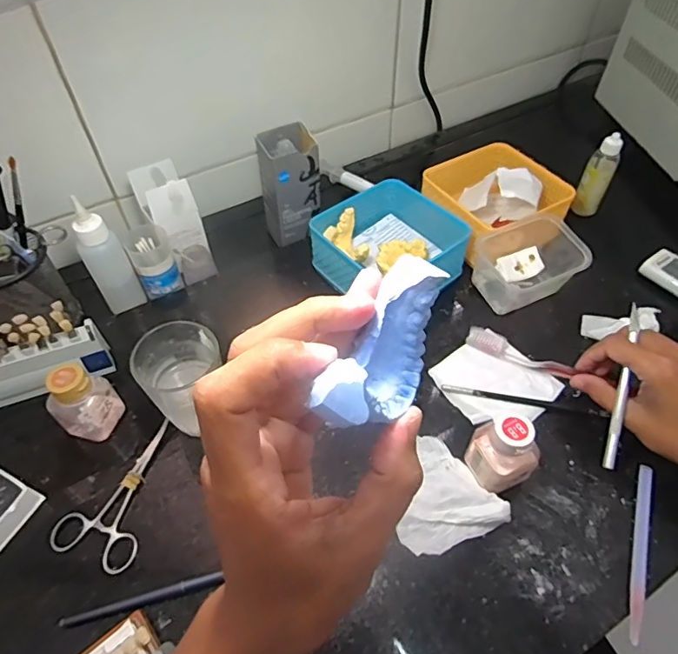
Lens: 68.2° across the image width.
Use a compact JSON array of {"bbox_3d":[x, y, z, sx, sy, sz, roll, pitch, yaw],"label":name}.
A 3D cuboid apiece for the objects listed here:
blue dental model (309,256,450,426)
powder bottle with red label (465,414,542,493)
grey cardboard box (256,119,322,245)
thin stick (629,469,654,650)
[{"bbox_3d":[0.016,0.013,0.181,0.023,0.049,0.070,21,54,17],"label":"blue dental model"},{"bbox_3d":[0.133,0.097,0.395,0.043,0.067,0.044,-15,52,-11],"label":"powder bottle with red label"},{"bbox_3d":[-0.057,-0.162,0.588,0.065,0.120,0.065,-10,52,-8],"label":"grey cardboard box"},{"bbox_3d":[0.230,0.165,0.381,0.010,0.009,0.137,19,54,15],"label":"thin stick"}]

